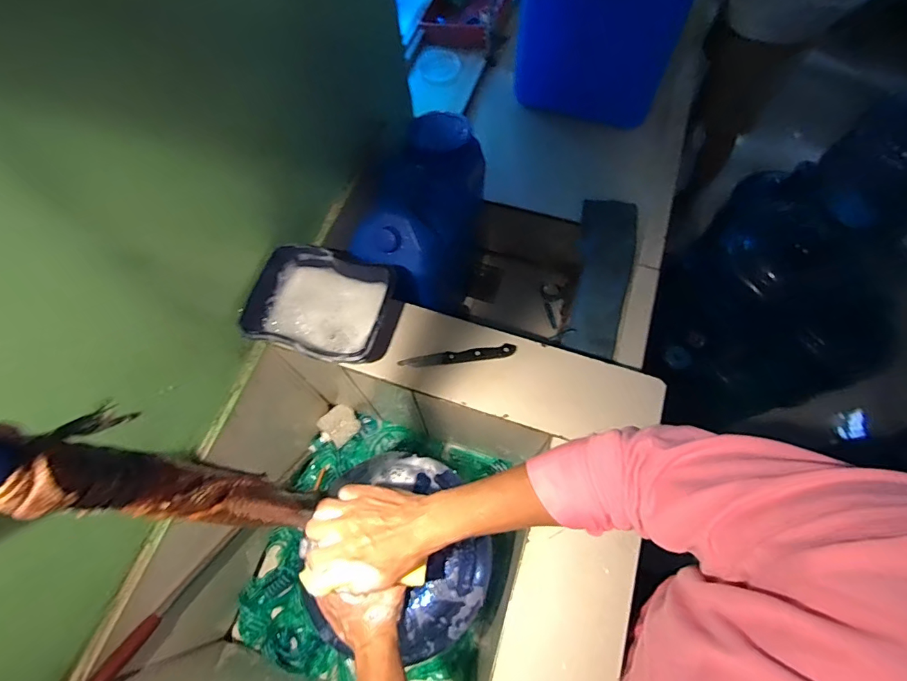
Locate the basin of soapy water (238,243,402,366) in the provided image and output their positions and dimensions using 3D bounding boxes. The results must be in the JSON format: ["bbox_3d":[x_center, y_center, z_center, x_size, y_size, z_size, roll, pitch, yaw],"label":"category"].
[{"bbox_3d":[-0.197,-0.046,0.686,0.204,0.076,0.168,11,67,7],"label":"basin of soapy water"}]

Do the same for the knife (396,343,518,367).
[{"bbox_3d":[0.007,0.024,0.694,0.178,0.008,0.020,-7,66,-1],"label":"knife"}]

